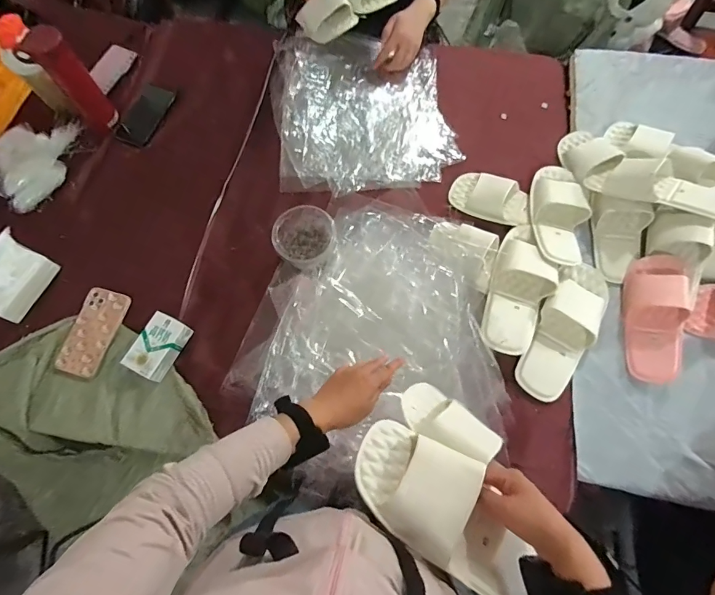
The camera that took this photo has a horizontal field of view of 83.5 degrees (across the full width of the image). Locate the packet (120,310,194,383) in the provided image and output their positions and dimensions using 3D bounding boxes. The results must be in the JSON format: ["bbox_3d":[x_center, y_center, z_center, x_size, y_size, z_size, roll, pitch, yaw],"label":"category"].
[{"bbox_3d":[-0.363,0.091,0.733,0.079,0.038,0.113,25,74,9],"label":"packet"}]

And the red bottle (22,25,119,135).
[{"bbox_3d":[-0.589,-0.444,0.841,0.075,0.202,0.071,-40,75,-12],"label":"red bottle"}]

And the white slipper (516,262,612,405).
[{"bbox_3d":[0.380,0.061,0.726,0.109,0.048,0.257,27,74,10],"label":"white slipper"}]

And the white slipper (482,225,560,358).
[{"bbox_3d":[0.306,-0.020,0.739,0.106,0.055,0.255,17,73,7],"label":"white slipper"}]

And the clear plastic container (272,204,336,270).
[{"bbox_3d":[-0.100,-0.113,0.763,0.111,0.055,0.109,0,71,1],"label":"clear plastic container"}]

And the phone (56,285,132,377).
[{"bbox_3d":[-0.499,0.065,0.758,0.083,0.017,0.164,16,75,-1],"label":"phone"}]

